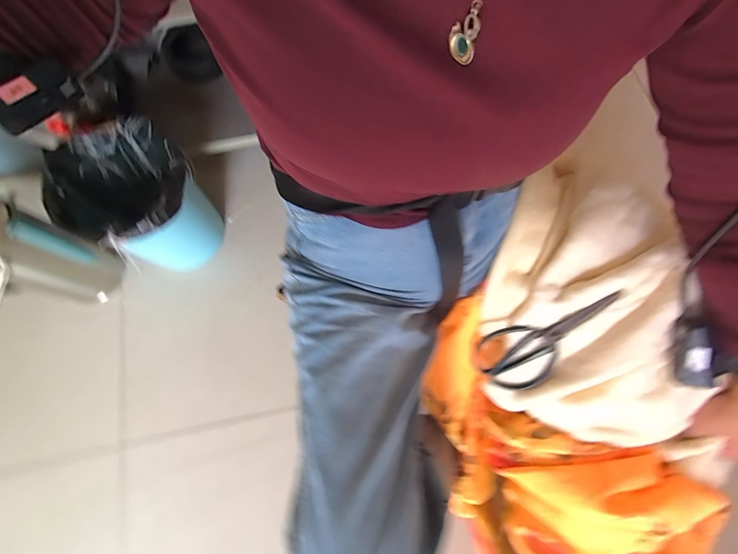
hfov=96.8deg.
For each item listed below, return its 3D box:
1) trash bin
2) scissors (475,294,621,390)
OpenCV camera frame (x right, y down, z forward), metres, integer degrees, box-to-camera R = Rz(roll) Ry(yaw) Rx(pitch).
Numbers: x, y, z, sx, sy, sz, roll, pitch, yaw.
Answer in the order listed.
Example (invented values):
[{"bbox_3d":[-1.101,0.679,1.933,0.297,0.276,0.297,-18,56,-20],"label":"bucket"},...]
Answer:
[{"bbox_3d":[-0.486,-0.145,0.740,0.248,0.266,0.236,-43,79,-11],"label":"trash bin"},{"bbox_3d":[0.223,0.083,0.422,0.093,0.196,0.022,47,35,11],"label":"scissors"}]

